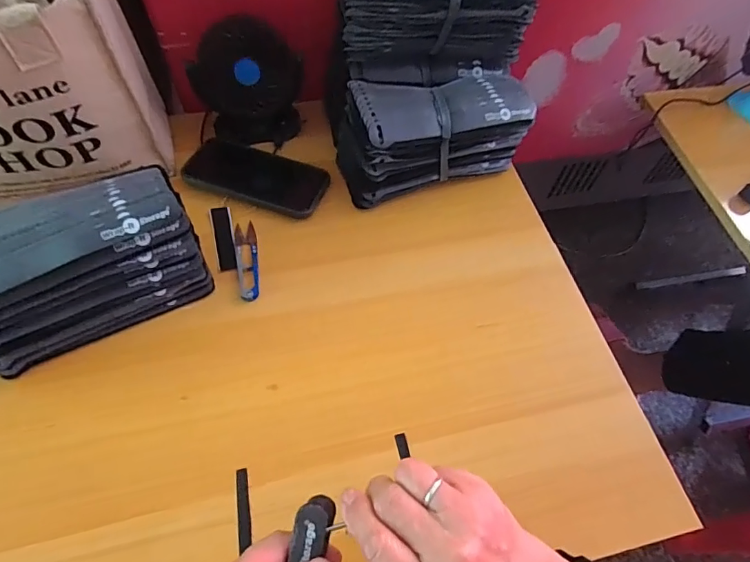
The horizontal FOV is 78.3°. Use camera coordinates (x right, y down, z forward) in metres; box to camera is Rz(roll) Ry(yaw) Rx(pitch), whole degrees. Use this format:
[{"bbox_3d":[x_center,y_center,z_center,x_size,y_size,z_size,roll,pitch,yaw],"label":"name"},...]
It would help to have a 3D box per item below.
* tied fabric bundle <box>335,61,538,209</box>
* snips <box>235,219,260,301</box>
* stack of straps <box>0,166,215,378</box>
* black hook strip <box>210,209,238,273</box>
[{"bbox_3d":[0.065,-0.178,0.542,0.212,0.092,0.102,-18,63,-14],"label":"tied fabric bundle"},{"bbox_3d":[-0.138,-0.024,0.496,0.023,0.013,0.103,-9,61,-9],"label":"snips"},{"bbox_3d":[-0.271,-0.013,0.425,0.204,0.109,0.099,-25,65,-18],"label":"stack of straps"},{"bbox_3d":[-0.168,-0.048,0.513,0.022,0.005,0.089,-12,61,-11],"label":"black hook strip"}]

